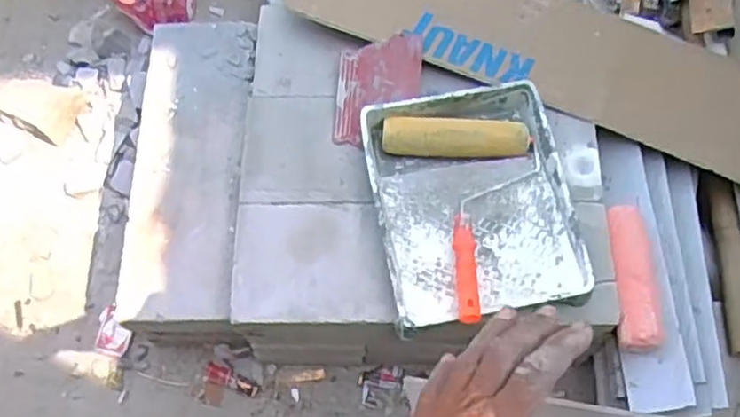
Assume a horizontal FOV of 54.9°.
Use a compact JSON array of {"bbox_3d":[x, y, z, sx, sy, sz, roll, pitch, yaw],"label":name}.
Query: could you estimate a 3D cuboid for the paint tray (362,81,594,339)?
[{"bbox_3d":[0.156,-0.015,1.093,0.285,0.065,0.364,-9,68,-3],"label":"paint tray"}]

